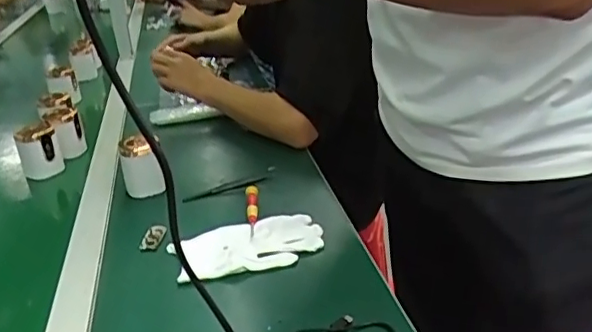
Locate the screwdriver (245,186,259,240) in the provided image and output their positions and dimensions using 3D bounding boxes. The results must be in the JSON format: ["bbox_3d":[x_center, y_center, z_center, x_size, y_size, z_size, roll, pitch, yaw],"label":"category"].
[{"bbox_3d":[-0.053,0.056,0.730,0.016,0.011,0.126,-8,25,-1],"label":"screwdriver"}]

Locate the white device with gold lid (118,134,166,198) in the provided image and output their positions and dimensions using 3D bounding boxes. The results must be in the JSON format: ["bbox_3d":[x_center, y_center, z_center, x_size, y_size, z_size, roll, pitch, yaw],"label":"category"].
[{"bbox_3d":[-0.211,-0.003,0.813,0.049,0.070,0.039,-13,26,-16],"label":"white device with gold lid"}]

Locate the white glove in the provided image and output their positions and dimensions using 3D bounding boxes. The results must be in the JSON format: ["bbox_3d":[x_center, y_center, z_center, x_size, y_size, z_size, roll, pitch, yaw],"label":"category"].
[{"bbox_3d":[-0.056,0.089,0.683,0.164,0.023,0.098,-13,26,-17],"label":"white glove"}]

